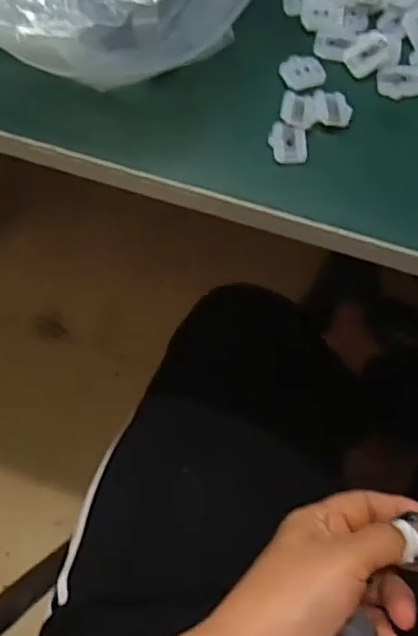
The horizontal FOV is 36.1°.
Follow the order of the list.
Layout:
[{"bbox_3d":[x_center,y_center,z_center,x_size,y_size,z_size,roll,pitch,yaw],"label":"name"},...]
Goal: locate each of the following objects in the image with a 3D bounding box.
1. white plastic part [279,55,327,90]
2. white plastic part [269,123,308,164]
[{"bbox_3d":[0.048,-0.126,0.329,0.022,0.004,0.020,-11,71,-1],"label":"white plastic part"},{"bbox_3d":[0.039,-0.086,0.314,0.018,0.004,0.020,4,71,4],"label":"white plastic part"}]

